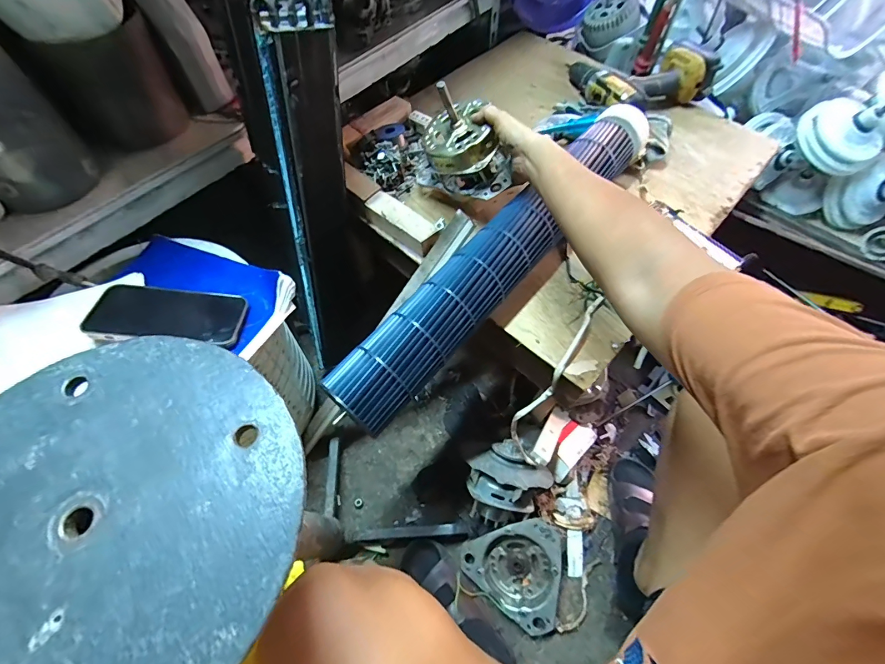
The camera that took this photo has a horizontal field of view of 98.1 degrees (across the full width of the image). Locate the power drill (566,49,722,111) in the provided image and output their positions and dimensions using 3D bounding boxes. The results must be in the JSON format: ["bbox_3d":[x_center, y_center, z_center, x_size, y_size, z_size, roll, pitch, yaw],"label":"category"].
[{"bbox_3d":[0.359,-0.485,0.724,0.177,0.074,0.193,-22,62,-11],"label":"power drill"}]

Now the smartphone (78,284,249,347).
[{"bbox_3d":[-0.335,-0.020,0.467,0.169,0.011,0.082,7,53,-8],"label":"smartphone"}]

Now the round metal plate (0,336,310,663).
[{"bbox_3d":[-0.182,0.099,0.203,0.206,0.010,0.201,0,60,0],"label":"round metal plate"}]

